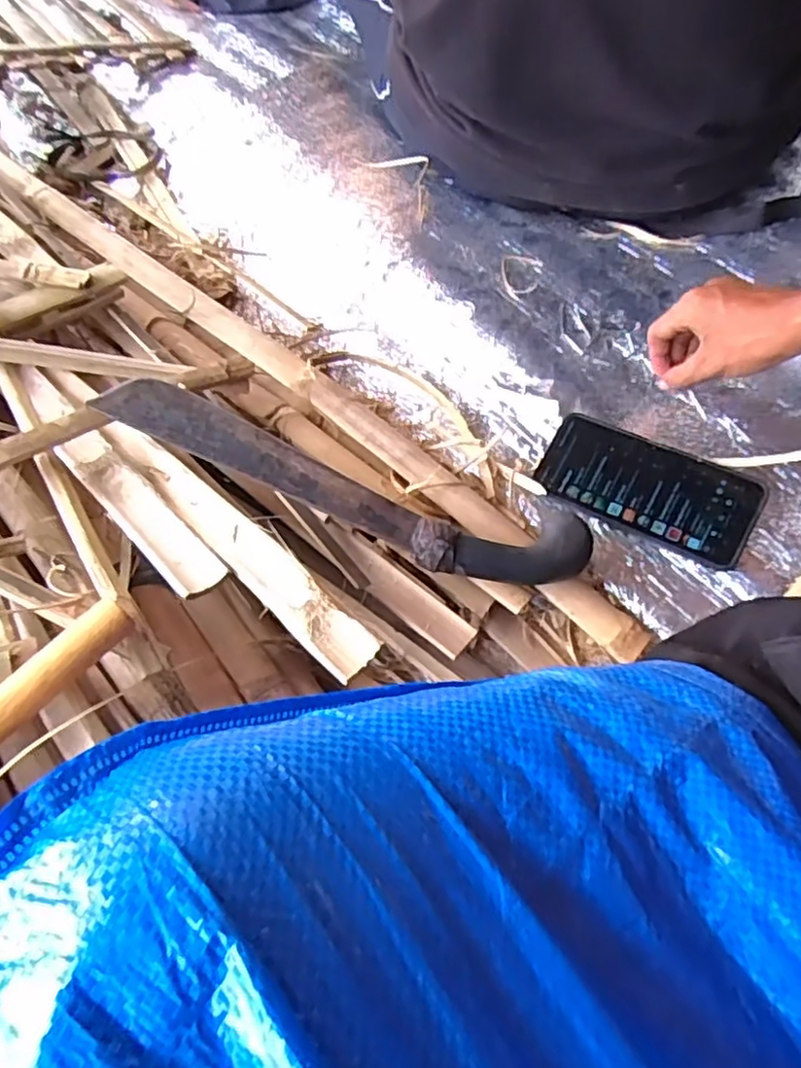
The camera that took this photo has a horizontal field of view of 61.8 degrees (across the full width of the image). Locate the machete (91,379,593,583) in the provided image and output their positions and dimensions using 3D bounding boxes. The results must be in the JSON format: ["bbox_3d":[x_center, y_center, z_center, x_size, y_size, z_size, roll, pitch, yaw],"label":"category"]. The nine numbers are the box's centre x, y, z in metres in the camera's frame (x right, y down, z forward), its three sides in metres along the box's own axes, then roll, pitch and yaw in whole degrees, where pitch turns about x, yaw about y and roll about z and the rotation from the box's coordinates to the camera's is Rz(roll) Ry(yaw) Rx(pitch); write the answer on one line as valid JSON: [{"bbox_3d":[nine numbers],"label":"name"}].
[{"bbox_3d":[-0.038,-0.039,0.496,0.363,0.023,0.075,21,65,-1],"label":"machete"}]

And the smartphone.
[{"bbox_3d":[0.201,-0.040,0.551,0.171,0.006,0.078,25,84,22],"label":"smartphone"}]

